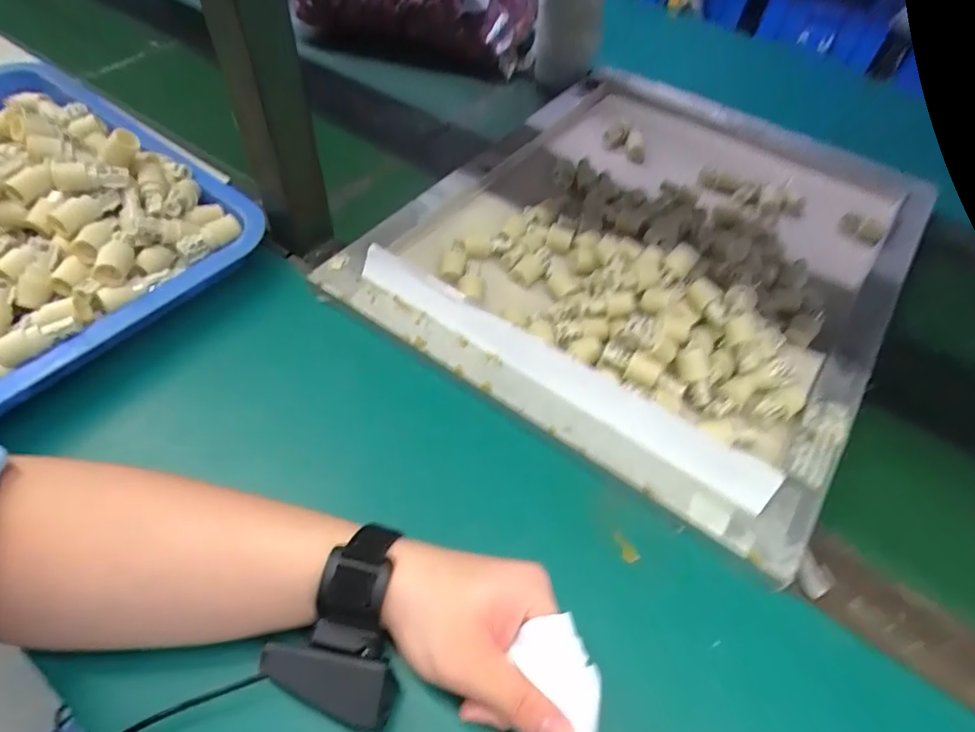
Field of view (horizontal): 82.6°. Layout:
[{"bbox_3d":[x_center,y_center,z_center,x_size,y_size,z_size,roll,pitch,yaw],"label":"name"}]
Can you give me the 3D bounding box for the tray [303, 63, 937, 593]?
[{"bbox_3d":[0.168,-0.137,0.537,0.420,0.043,0.530,30,56,18],"label":"tray"}]

